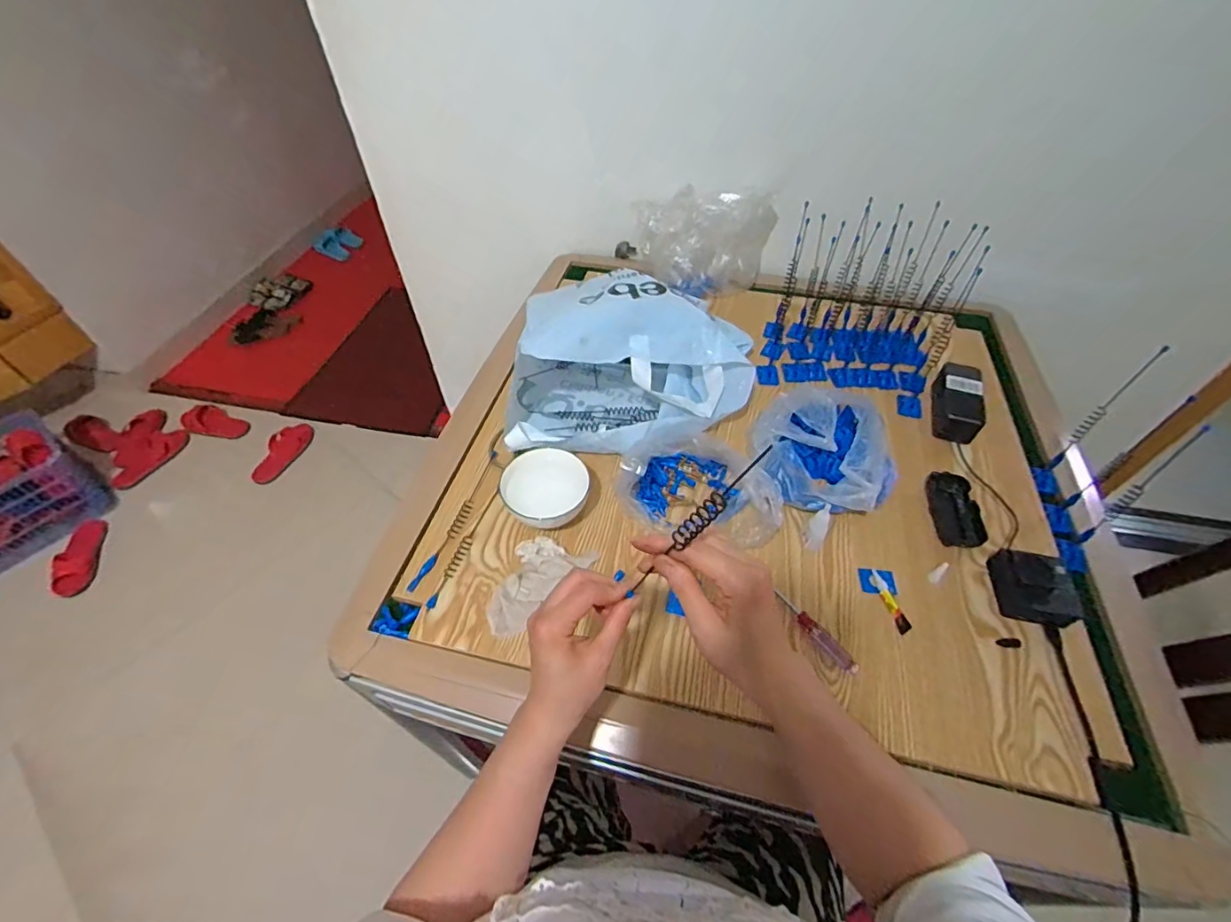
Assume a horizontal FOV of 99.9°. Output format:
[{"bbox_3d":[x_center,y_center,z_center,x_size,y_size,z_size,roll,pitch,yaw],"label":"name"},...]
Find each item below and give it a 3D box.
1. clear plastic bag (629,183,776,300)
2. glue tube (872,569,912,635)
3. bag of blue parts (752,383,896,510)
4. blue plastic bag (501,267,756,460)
[{"bbox_3d":[0.168,-0.429,0.990,0.257,0.160,0.155,10,51,8],"label":"clear plastic bag"},{"bbox_3d":[0.318,0.162,0.601,0.017,0.008,0.077,-9,51,-8],"label":"glue tube"},{"bbox_3d":[0.285,-0.011,0.699,0.183,0.068,0.188,-21,54,-17],"label":"bag of blue parts"},{"bbox_3d":[0.022,-0.151,0.773,0.347,0.142,0.272,-2,50,-2],"label":"blue plastic bag"}]

